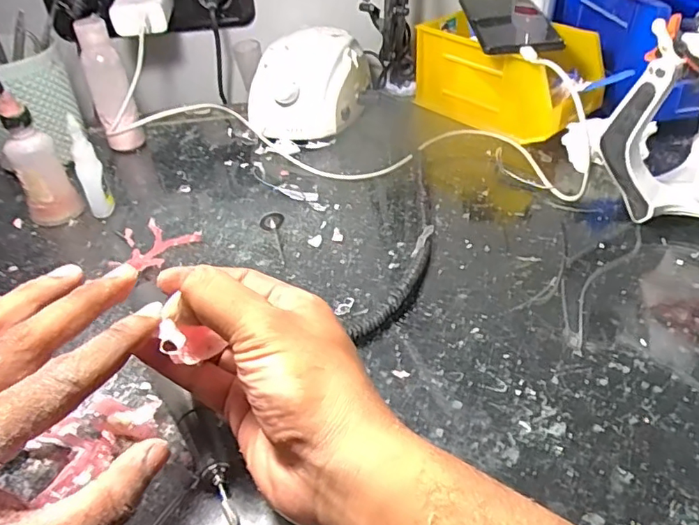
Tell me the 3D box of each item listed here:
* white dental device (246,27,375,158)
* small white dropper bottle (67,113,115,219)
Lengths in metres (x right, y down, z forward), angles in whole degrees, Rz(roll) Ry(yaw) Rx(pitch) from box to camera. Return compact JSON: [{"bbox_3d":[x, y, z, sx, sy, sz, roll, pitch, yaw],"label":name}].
[{"bbox_3d":[-0.039,-0.174,0.563,0.126,0.083,0.101,-4,40,-1],"label":"white dental device"},{"bbox_3d":[-0.212,-0.075,0.450,0.019,0.082,0.024,-20,43,-18],"label":"small white dropper bottle"}]

